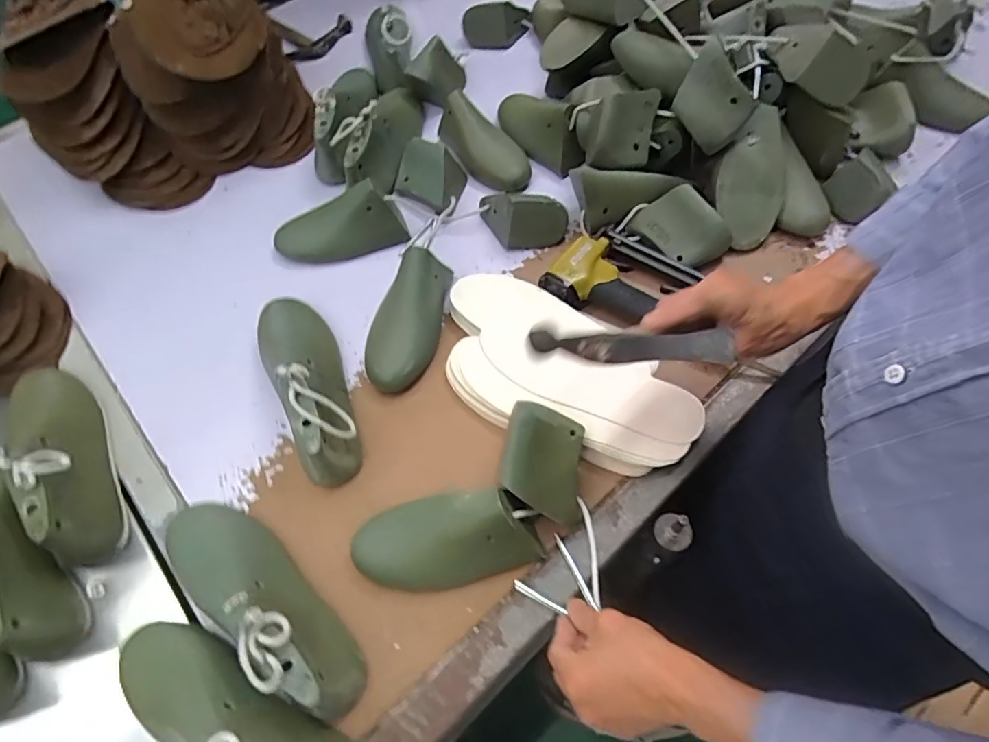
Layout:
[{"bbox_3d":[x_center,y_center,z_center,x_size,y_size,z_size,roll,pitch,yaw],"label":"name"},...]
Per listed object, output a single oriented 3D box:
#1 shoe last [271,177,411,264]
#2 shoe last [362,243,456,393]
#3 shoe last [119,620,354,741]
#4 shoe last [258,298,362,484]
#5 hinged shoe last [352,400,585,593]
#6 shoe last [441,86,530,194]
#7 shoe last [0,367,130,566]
[{"bbox_3d":[-0.211,-0.186,0.709,0.170,0.079,0.062,-11,59,14],"label":"shoe last"},{"bbox_3d":[-0.099,-0.058,0.630,0.068,0.065,0.170,15,75,12],"label":"shoe last"},{"bbox_3d":[-0.221,0.277,0.430,0.256,0.089,0.079,19,64,14],"label":"shoe last"},{"bbox_3d":[-0.212,-0.003,0.586,0.078,0.095,0.257,-23,62,-9],"label":"shoe last"},{"bbox_3d":[-0.009,0.134,0.507,0.239,0.082,0.110,-33,63,-14],"label":"hinged shoe last"},{"bbox_3d":[-0.011,-0.334,0.770,0.077,0.070,0.168,-30,63,-12],"label":"shoe last"},{"bbox_3d":[-0.464,0.075,0.562,0.064,0.092,0.262,-34,64,-14],"label":"shoe last"}]

